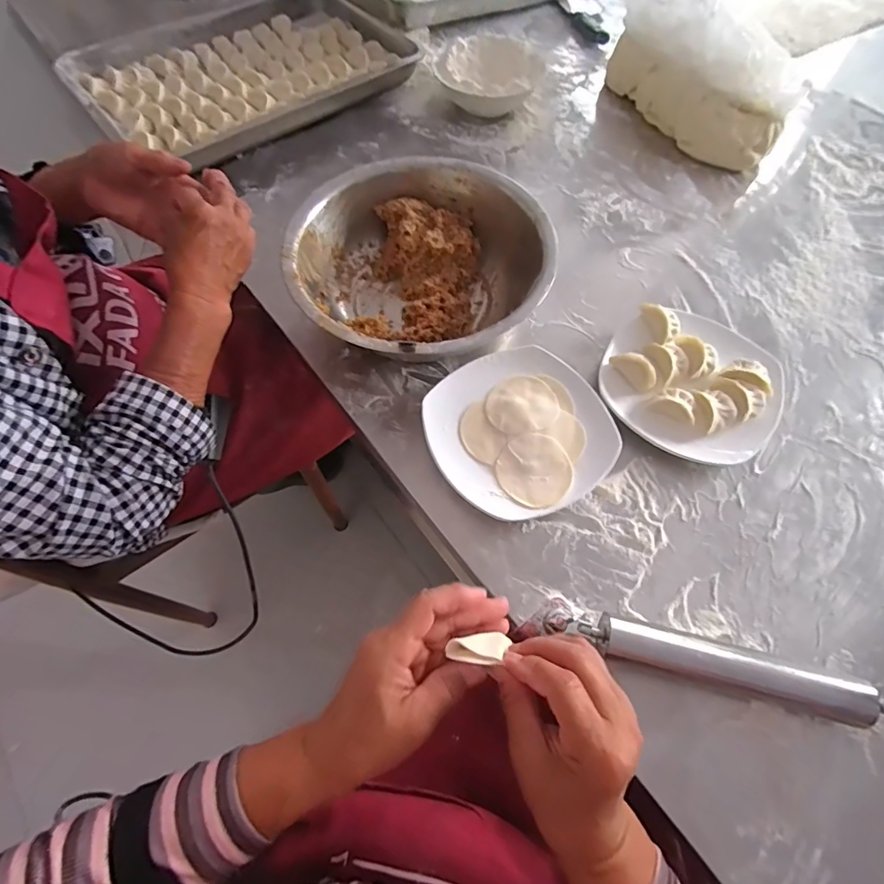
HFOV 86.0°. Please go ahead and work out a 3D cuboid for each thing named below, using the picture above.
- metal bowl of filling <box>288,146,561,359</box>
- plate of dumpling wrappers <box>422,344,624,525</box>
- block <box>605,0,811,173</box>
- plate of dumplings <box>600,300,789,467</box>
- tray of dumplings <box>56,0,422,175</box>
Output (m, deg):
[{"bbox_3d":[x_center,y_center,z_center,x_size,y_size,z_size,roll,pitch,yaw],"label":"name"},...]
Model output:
[{"bbox_3d":[-0.022,-0.194,0.536,0.269,0.081,0.274,0,62,-1],"label":"metal bowl of filling"},{"bbox_3d":[0.078,-0.013,0.483,0.174,0.018,0.177,-30,67,-16],"label":"plate of dumpling wrappers"},{"bbox_3d":[0.365,-0.538,0.677,0.096,0.154,0.298,-32,67,-16],"label":"block"},{"bbox_3d":[0.271,-0.071,0.507,0.179,0.033,0.183,29,65,13],"label":"plate of dumplings"},{"bbox_3d":[-0.327,-0.609,0.760,0.472,0.041,0.406,-39,69,-19],"label":"tray of dumplings"}]

